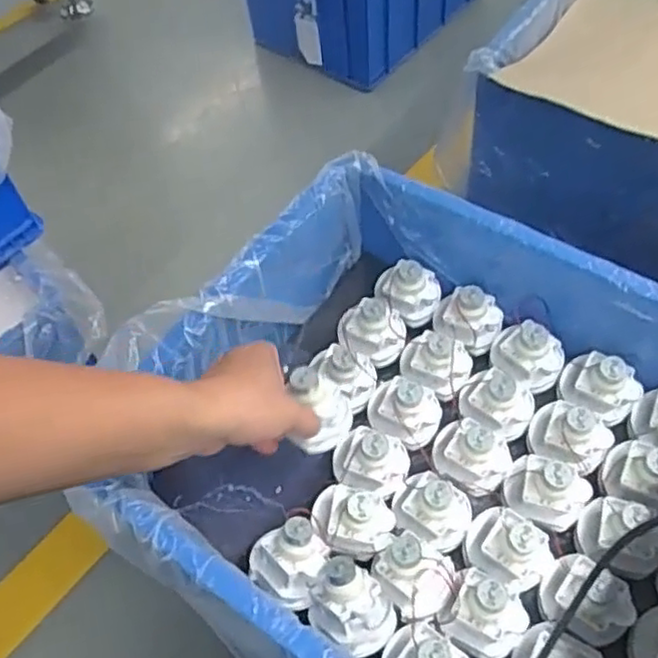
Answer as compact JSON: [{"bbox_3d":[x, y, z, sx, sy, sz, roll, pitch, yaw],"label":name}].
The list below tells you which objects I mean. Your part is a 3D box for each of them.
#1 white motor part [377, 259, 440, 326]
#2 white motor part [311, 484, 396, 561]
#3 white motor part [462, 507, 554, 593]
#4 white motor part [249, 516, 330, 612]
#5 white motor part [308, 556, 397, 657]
[{"bbox_3d":[0.085,-0.040,0.710,0.065,0.056,0.048,11,58,10],"label":"white motor part"},{"bbox_3d":[0.020,0.162,0.575,0.071,0.033,0.060,4,57,6],"label":"white motor part"},{"bbox_3d":[0.150,0.181,0.558,0.069,0.047,0.055,36,66,24],"label":"white motor part"},{"bbox_3d":[-0.033,0.191,0.559,0.062,0.041,0.060,-2,57,3],"label":"white motor part"},{"bbox_3d":[0.017,0.225,0.537,0.073,0.043,0.058,34,65,23],"label":"white motor part"}]

